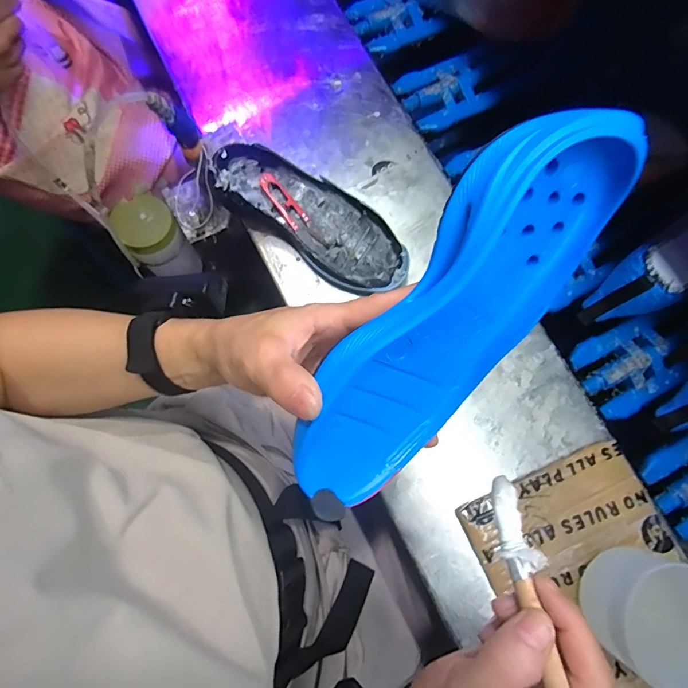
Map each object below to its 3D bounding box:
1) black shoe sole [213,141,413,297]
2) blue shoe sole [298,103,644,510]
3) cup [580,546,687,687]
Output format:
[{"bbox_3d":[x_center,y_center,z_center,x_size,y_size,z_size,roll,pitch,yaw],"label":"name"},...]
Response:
[{"bbox_3d":[-0.041,-0.144,0.459,0.215,0.050,0.091,35,79,9],"label":"black shoe sole"},{"bbox_3d":[0.061,-0.013,0.242,0.250,0.102,0.048,-54,40,14],"label":"blue shoe sole"},{"bbox_3d":[0.255,0.223,0.350,0.086,0.075,0.090,-1,75,3],"label":"cup"}]

